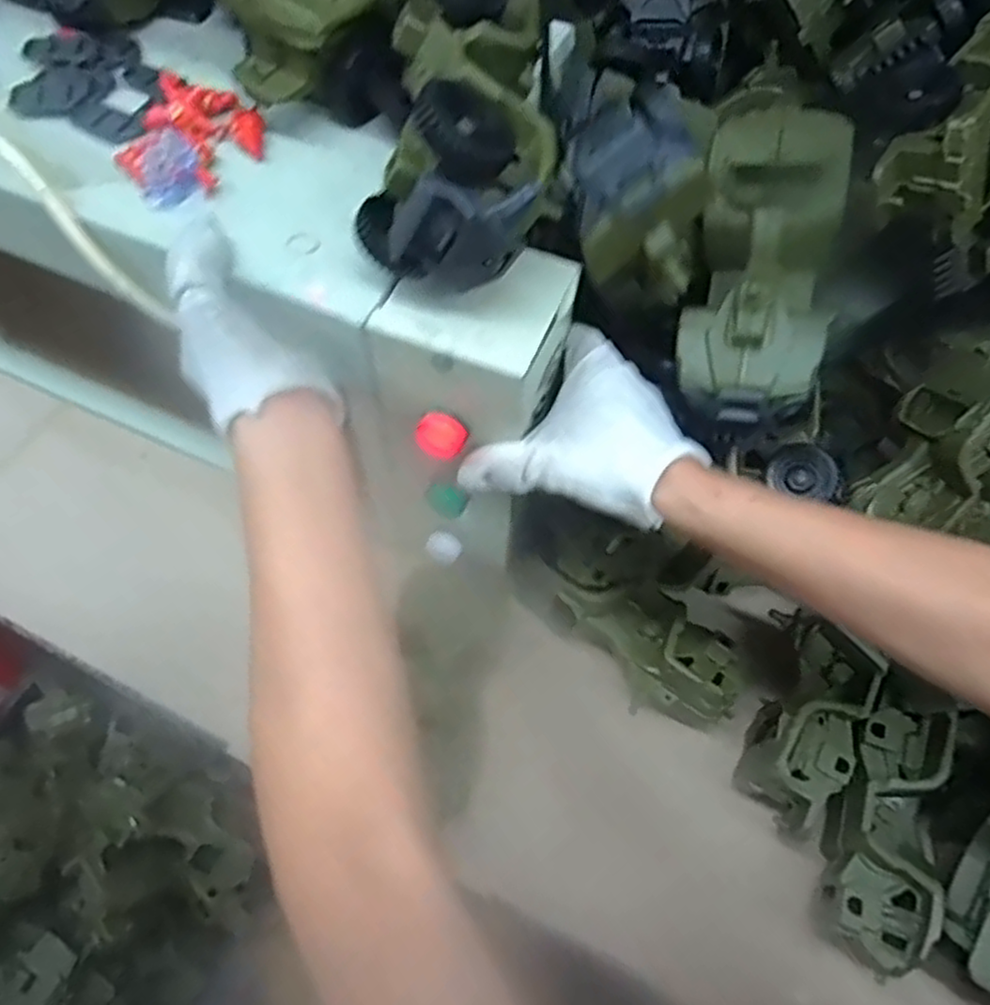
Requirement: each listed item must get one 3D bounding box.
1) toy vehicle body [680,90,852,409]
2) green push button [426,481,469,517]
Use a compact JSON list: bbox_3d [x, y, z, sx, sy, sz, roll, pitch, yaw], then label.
[{"bbox_3d":[0.159,-0.144,0.426,0.079,0.063,0.179,12,83,4],"label":"toy vehicle body"},{"bbox_3d":[-0.031,-0.002,0.460,0.026,0.021,0.013,23,64,9],"label":"green push button"}]

